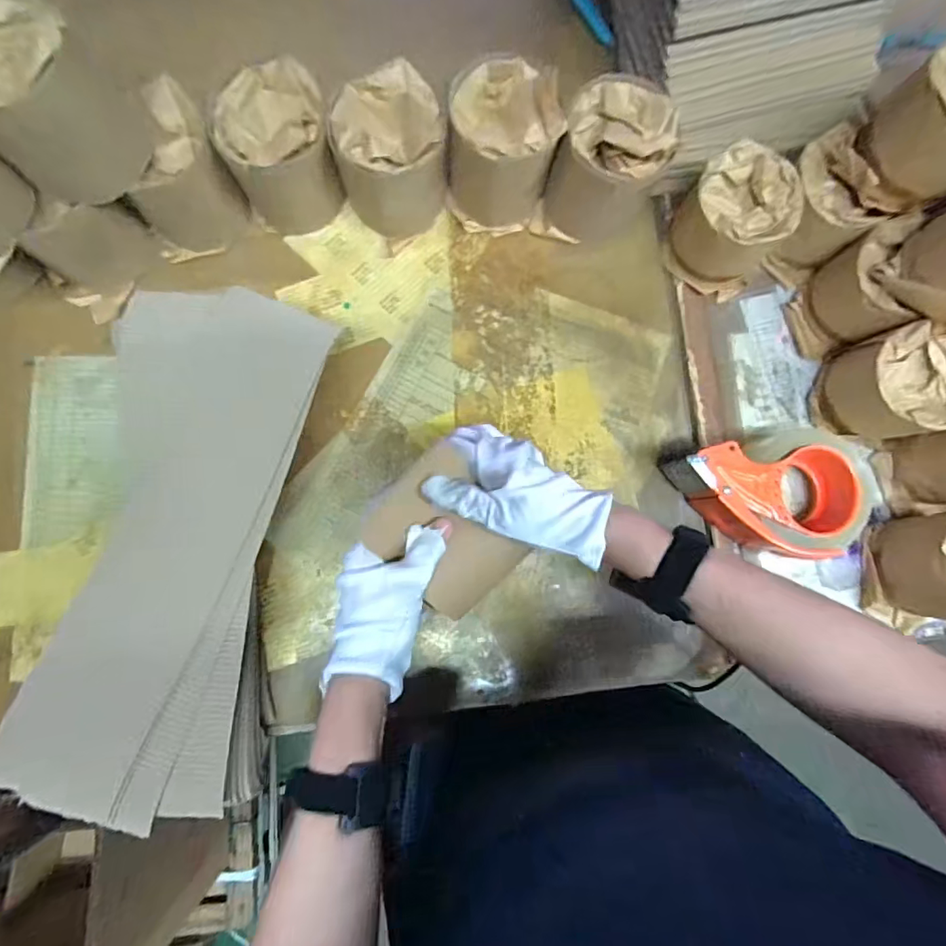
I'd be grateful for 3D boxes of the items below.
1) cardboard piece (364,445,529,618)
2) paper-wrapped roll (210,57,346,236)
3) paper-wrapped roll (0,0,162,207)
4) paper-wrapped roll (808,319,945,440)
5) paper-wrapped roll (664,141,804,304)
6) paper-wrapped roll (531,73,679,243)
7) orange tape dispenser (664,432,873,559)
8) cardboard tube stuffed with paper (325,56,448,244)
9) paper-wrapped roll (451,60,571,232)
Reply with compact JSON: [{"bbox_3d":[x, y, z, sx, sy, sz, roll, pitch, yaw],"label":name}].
[{"bbox_3d":[-0.020,0.049,0.397,0.089,0.011,0.114,-40,102,-9],"label":"cardboard piece"},{"bbox_3d":[-0.172,-0.290,0.465,0.088,0.104,0.088,0,84,-3],"label":"paper-wrapped roll"},{"bbox_3d":[-0.309,-0.267,0.371,0.089,0.102,0.095,0,84,-3],"label":"paper-wrapped roll"},{"bbox_3d":[0.386,-0.079,0.479,0.096,0.092,0.093,-10,85,-4],"label":"paper-wrapped roll"},{"bbox_3d":[0.239,-0.234,0.491,0.095,0.084,0.100,0,84,-3],"label":"paper-wrapped roll"},{"bbox_3d":[0.123,-0.285,0.478,0.094,0.107,0.107,18,84,-1],"label":"paper-wrapped roll"},{"bbox_3d":[0.272,0.021,0.476,0.153,0.065,0.107,-10,85,-4],"label":"orange tape dispenser"},{"bbox_3d":[-0.076,-0.285,0.467,0.090,0.104,0.084,0,84,-3],"label":"cardboard tube stuffed with paper"},{"bbox_3d":[0.026,-0.299,0.473,0.095,0.109,0.106,6,84,-3],"label":"paper-wrapped roll"}]

